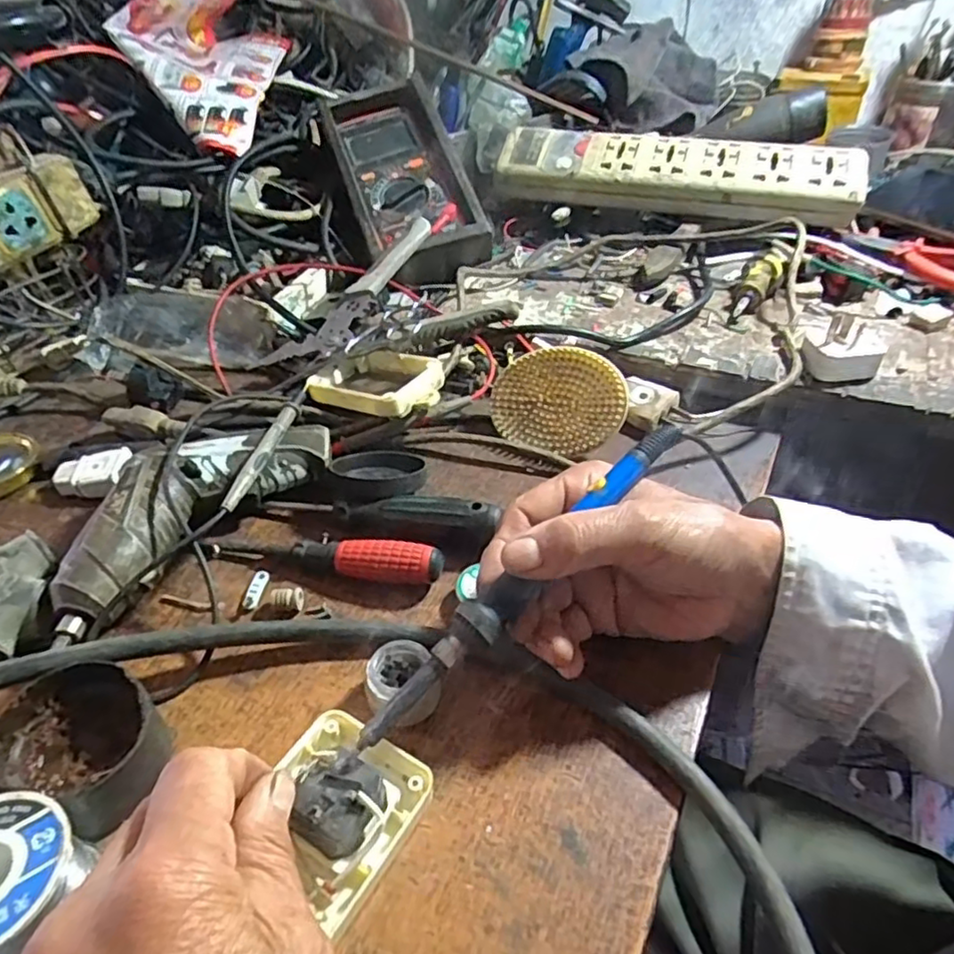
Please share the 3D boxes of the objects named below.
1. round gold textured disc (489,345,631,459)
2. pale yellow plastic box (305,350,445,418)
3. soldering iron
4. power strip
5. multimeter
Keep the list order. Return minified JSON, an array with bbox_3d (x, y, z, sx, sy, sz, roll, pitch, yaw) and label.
[{"bbox_3d":[0.056,-0.053,0.452,0.092,0.010,0.072,16,89,19],"label":"round gold textured disc"},{"bbox_3d":[-0.070,-0.070,0.474,0.096,0.025,0.063,22,48,25],"label":"pale yellow plastic box"},{"bbox_3d":[0.023,0.045,0.290,0.215,0.019,0.019,-42,54,-18],"label":"soldering iron"},{"bbox_3d":[0.195,-0.302,0.651,0.342,0.057,0.079,11,45,15],"label":"power strip"},{"bbox_3d":[-0.075,-0.295,0.634,0.112,0.049,0.249,-17,70,-15],"label":"multimeter"}]

